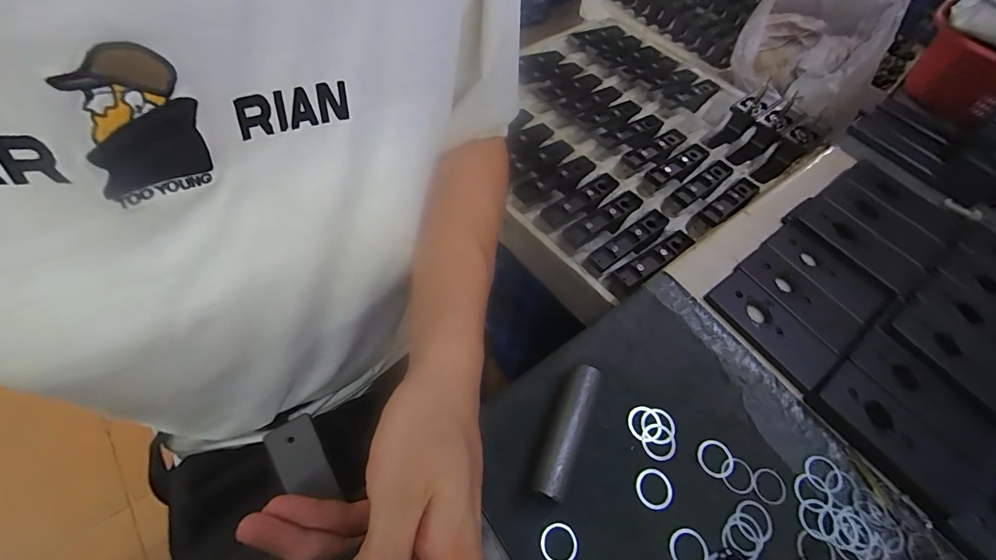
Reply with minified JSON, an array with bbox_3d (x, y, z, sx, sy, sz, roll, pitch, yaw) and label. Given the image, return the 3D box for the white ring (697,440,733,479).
[{"bbox_3d":[0.160,0.131,0.309,0.026,0.004,0.026,2,58,-3],"label":"white ring"}]

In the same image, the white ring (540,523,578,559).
[{"bbox_3d":[0.039,0.170,0.272,0.024,0.004,0.024,2,58,-3],"label":"white ring"}]

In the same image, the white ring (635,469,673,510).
[{"bbox_3d":[0.109,0.146,0.294,0.025,0.004,0.026,2,58,-3],"label":"white ring"}]

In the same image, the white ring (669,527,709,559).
[{"bbox_3d":[0.127,0.178,0.278,0.026,0.004,0.025,-7,59,-9],"label":"white ring"}]

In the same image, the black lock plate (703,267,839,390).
[{"bbox_3d":[0.233,0.038,0.360,0.049,0.012,0.102,-32,66,-22],"label":"black lock plate"}]

